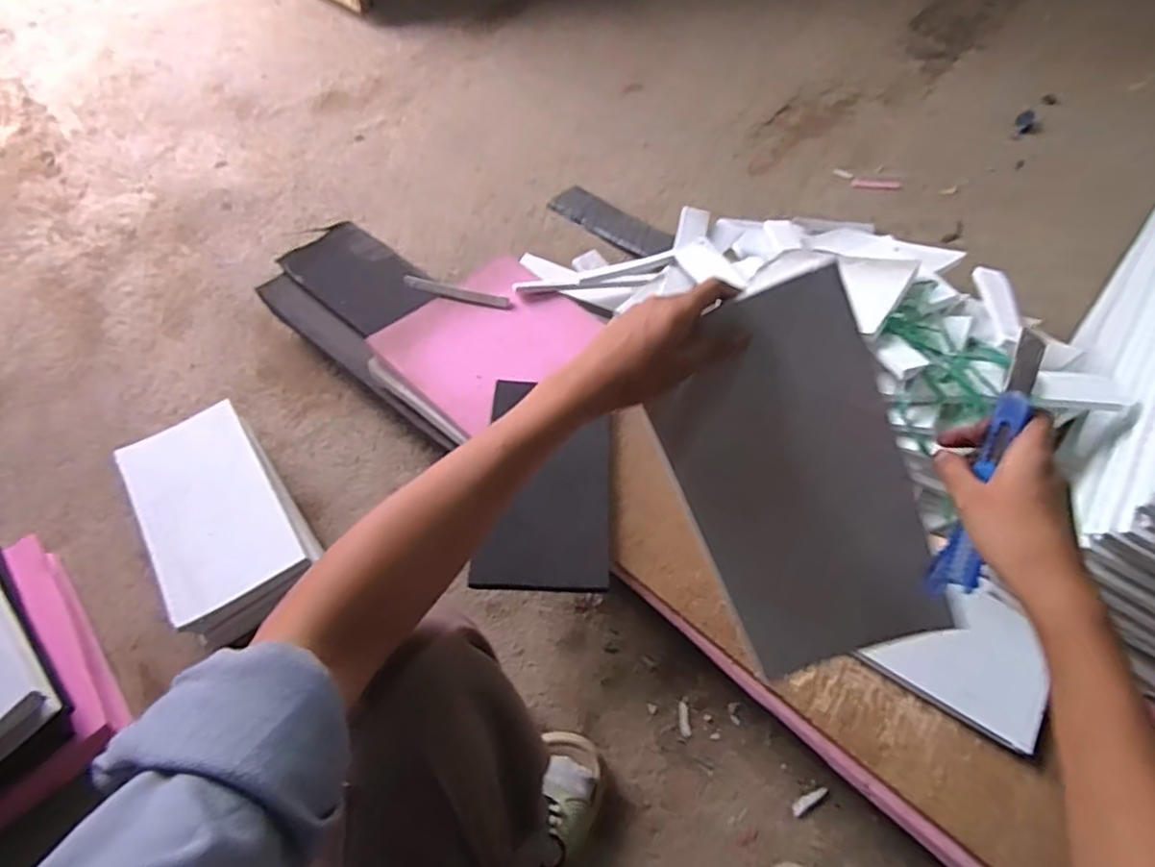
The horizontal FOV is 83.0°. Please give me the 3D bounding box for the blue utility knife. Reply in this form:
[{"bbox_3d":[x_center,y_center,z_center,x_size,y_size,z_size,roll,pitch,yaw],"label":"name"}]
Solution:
[{"bbox_3d":[0.248,0.024,0.392,0.020,0.168,0.022,15,14,13],"label":"blue utility knife"}]

